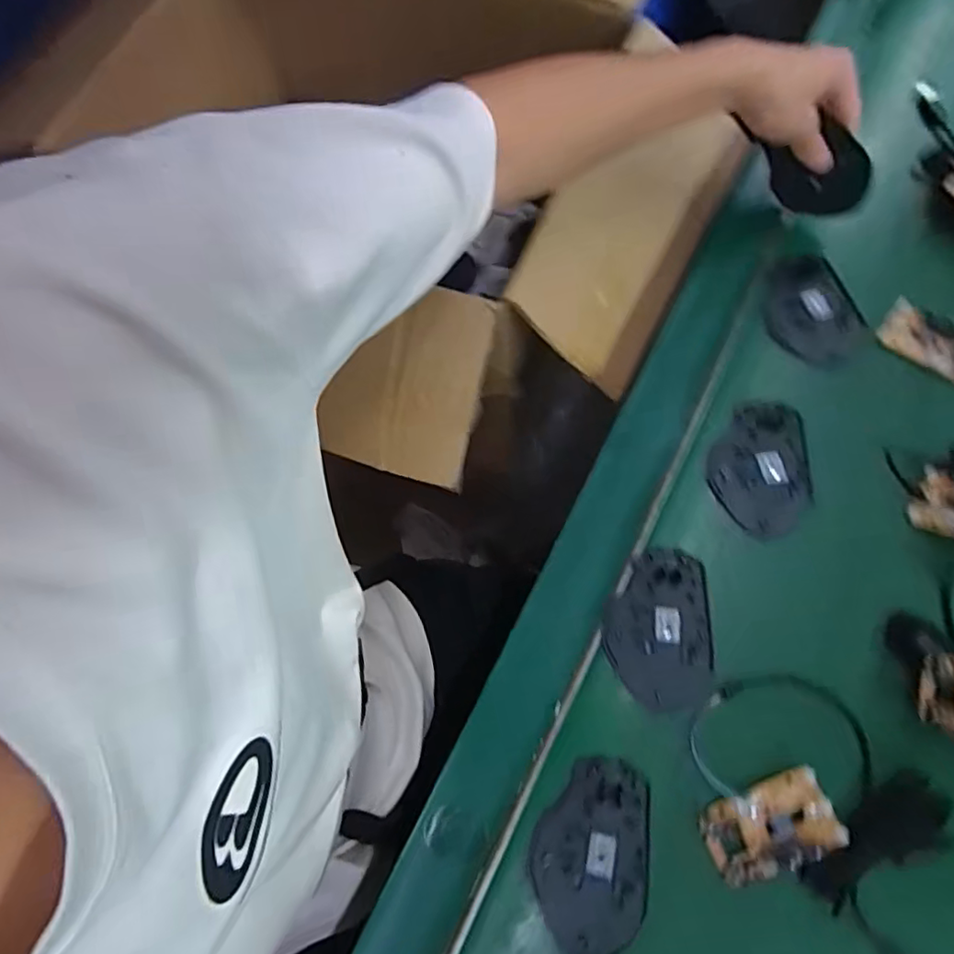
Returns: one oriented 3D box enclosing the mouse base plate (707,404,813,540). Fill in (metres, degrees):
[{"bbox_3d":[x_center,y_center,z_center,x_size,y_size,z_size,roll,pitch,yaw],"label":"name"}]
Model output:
[{"bbox_3d":[0.220,-0.008,0.458,0.073,0.005,0.108,3,69,6],"label":"mouse base plate"}]

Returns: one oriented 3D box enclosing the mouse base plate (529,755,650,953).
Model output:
[{"bbox_3d":[0.072,0.239,0.375,0.070,0.004,0.109,7,69,8],"label":"mouse base plate"}]

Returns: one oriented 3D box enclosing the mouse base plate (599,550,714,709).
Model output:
[{"bbox_3d":[0.129,0.107,0.422,0.072,0.006,0.109,2,69,6],"label":"mouse base plate"}]

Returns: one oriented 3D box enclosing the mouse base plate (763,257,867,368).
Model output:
[{"bbox_3d":[0.288,-0.143,0.509,0.078,0.005,0.104,-15,68,-1],"label":"mouse base plate"}]

